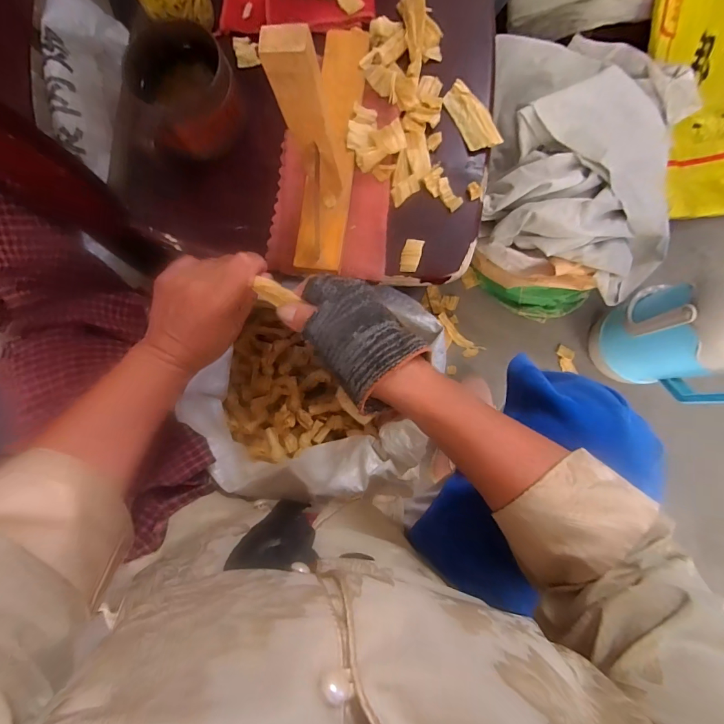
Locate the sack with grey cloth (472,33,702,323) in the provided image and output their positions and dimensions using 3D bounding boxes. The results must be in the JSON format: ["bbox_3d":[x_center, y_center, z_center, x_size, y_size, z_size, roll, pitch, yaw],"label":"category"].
[{"bbox_3d":[0.381,-0.331,0.735,0.346,0.257,0.436,2,82,1],"label":"sack with grey cloth"}]

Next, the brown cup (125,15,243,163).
[{"bbox_3d":[-0.180,-0.263,0.396,0.113,0.079,0.090,-40,84,-4],"label":"brown cup"}]

